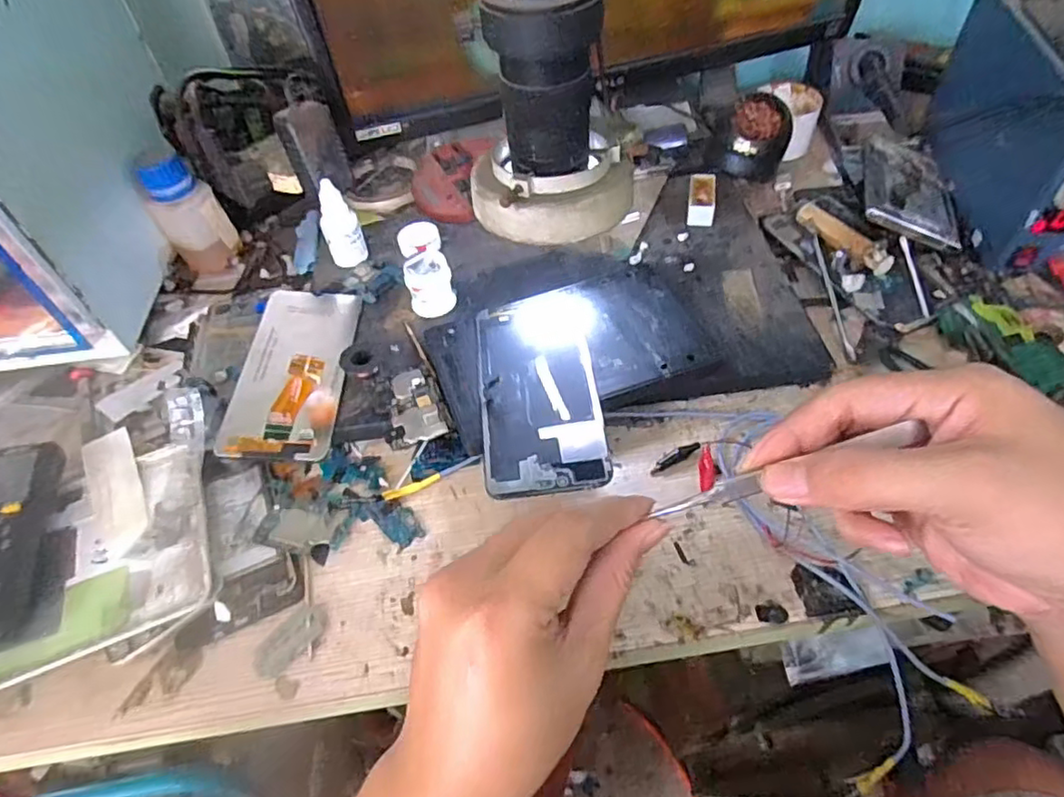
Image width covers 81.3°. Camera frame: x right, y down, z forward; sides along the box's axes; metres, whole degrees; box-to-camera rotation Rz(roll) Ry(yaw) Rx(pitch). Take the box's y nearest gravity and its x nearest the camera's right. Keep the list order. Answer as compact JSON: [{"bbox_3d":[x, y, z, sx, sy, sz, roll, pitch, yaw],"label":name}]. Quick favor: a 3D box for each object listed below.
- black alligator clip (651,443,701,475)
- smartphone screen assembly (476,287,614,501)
[{"bbox_3d":[0.092,0.038,0.400,0.036,0.005,0.009,-25,53,-14],"label":"black alligator clip"},{"bbox_3d":[0.004,-0.011,0.405,0.074,0.004,0.165,-7,52,1],"label":"smartphone screen assembly"}]

